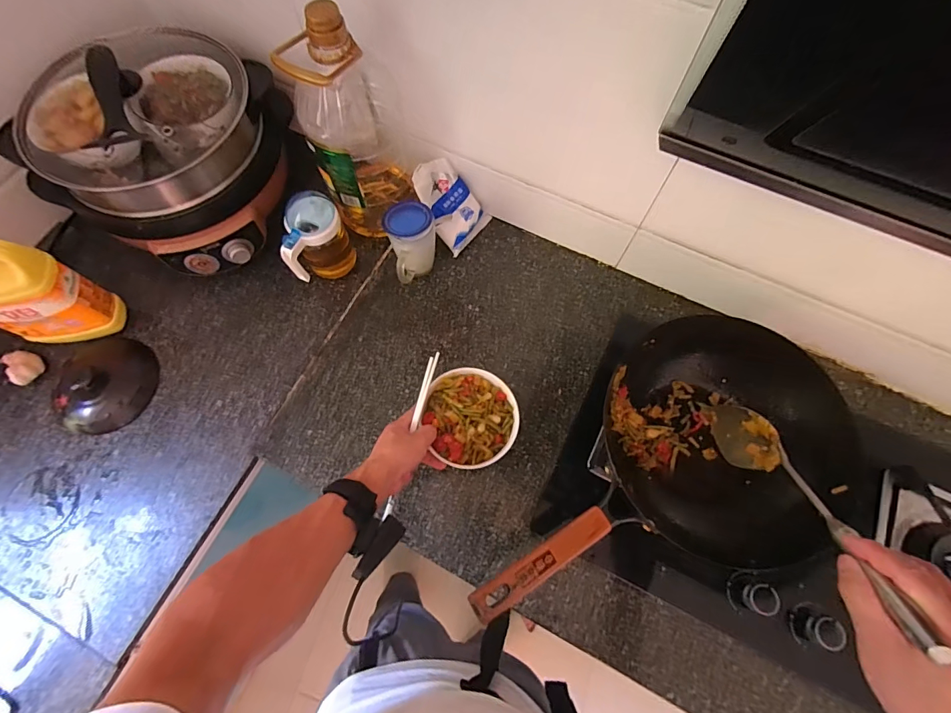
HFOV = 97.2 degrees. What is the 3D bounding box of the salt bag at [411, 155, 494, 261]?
[{"bbox_3d":[-0.043,-0.276,0.757,0.106,0.030,0.157,-53,124,-19],"label":"salt bag"}]

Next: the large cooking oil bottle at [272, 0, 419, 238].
[{"bbox_3d":[-0.187,-0.346,0.661,0.149,0.337,0.135,-14,71,-6],"label":"large cooking oil bottle"}]

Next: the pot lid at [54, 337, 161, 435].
[{"bbox_3d":[-0.615,0.038,0.675,0.165,0.045,0.158,0,71,-1],"label":"pot lid"}]

